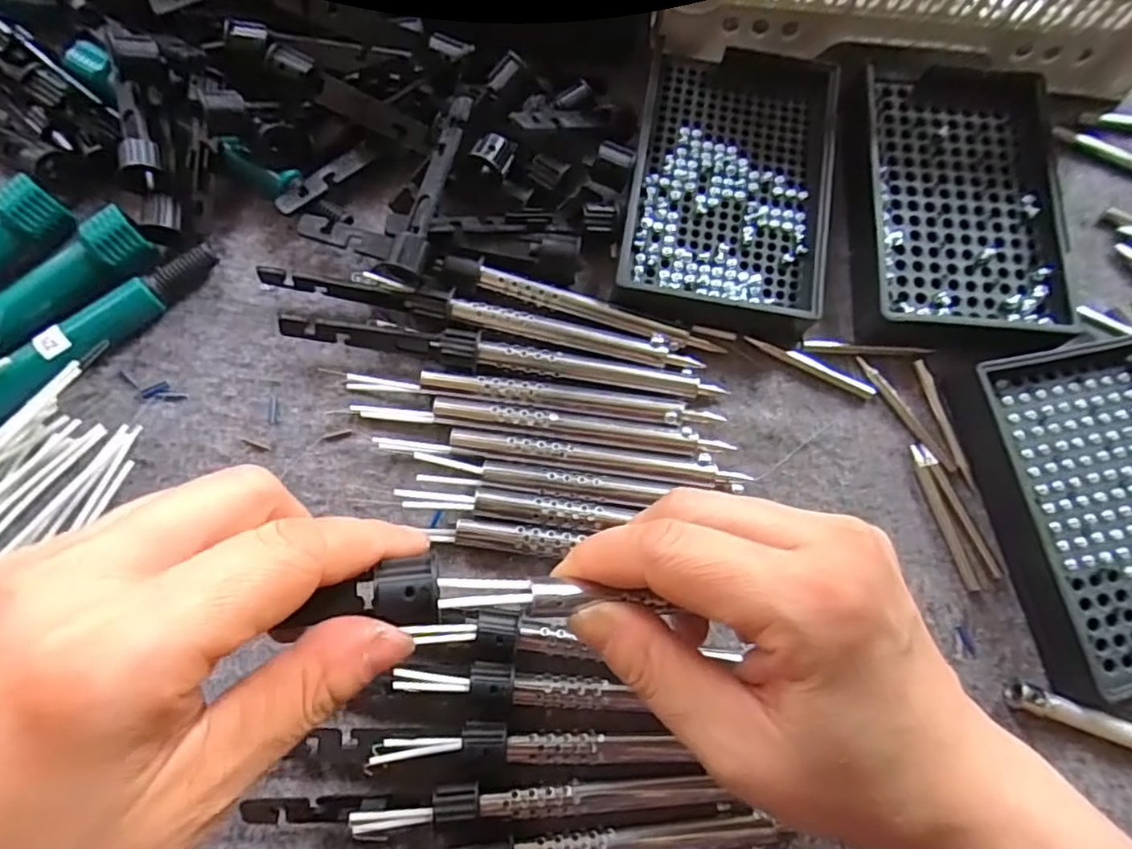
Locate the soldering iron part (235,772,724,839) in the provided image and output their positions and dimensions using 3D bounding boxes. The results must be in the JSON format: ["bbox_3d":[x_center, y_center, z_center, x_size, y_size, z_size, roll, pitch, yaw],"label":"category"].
[{"bbox_3d":[-0.028,0.139,0.227,0.171,0.010,0.015,-4,76,-2],"label":"soldering iron part"}]

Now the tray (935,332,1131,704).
[{"bbox_3d":[0.235,0.032,0.263,0.102,0.021,0.137,-11,77,-4],"label":"tray"}]

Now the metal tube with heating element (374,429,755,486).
[{"bbox_3d":[0.000,0.013,0.264,0.154,0.007,0.012,6,76,0],"label":"metal tube with heating element"}]

